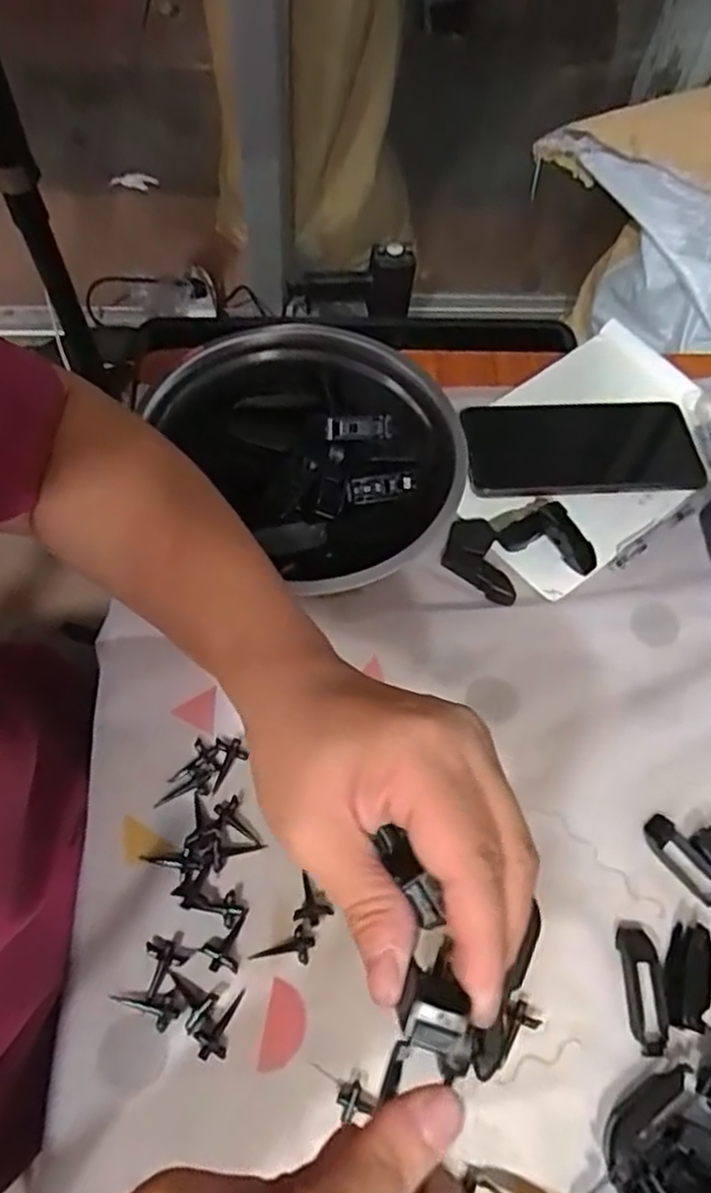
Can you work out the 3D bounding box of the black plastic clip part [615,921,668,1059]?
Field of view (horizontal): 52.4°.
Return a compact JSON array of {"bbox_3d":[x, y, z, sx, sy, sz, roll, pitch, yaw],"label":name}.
[{"bbox_3d":[0.147,0.199,0.369,0.019,0.009,0.060,1,61,-3],"label":"black plastic clip part"}]

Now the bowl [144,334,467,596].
[{"bbox_3d":[-0.017,-0.096,0.478,0.168,0.061,0.192,-36,69,-20],"label":"bowl"}]

